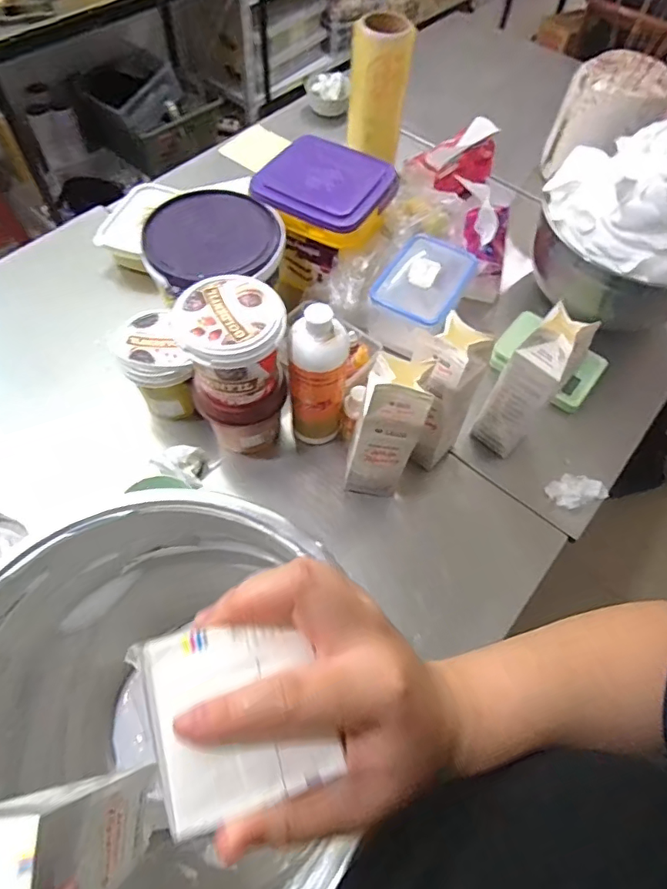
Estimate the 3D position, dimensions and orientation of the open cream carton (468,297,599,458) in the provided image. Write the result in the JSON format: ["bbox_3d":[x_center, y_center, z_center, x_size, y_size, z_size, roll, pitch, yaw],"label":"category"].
[{"bbox_3d":[0.279,-0.080,0.730,0.077,0.233,0.079,37,65,16],"label":"open cream carton"}]

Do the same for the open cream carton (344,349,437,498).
[{"bbox_3d":[0.069,-0.013,0.685,0.078,0.246,0.077,12,60,3],"label":"open cream carton"}]

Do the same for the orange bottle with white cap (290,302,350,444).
[{"bbox_3d":[-0.021,-0.086,0.723,0.079,0.242,0.073,-1,61,-4],"label":"orange bottle with white cap"}]

